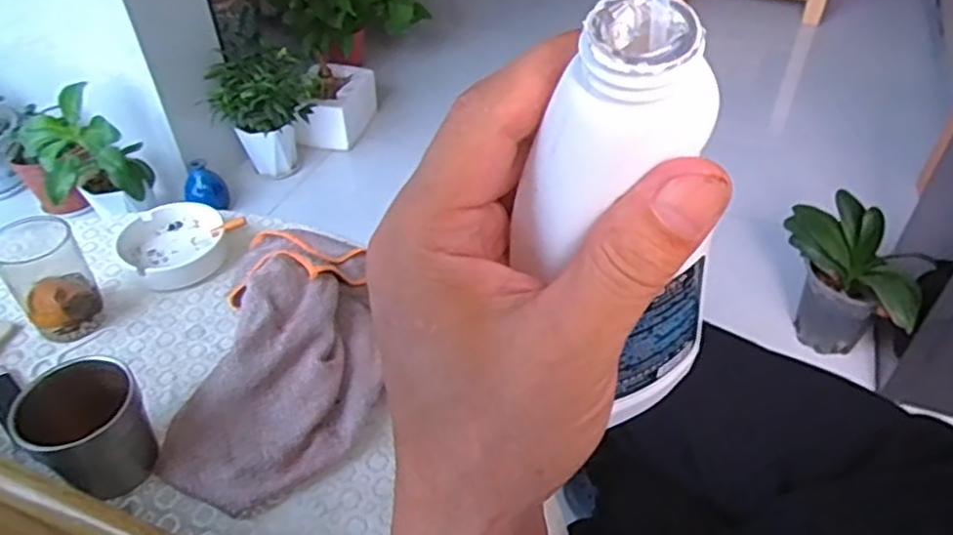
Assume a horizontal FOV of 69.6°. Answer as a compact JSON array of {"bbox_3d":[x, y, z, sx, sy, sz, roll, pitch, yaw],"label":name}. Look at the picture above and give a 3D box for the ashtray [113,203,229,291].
[{"bbox_3d":[-0.277,-0.024,0.628,0.087,0.025,0.101,-25,48,-22],"label":"ashtray"}]

